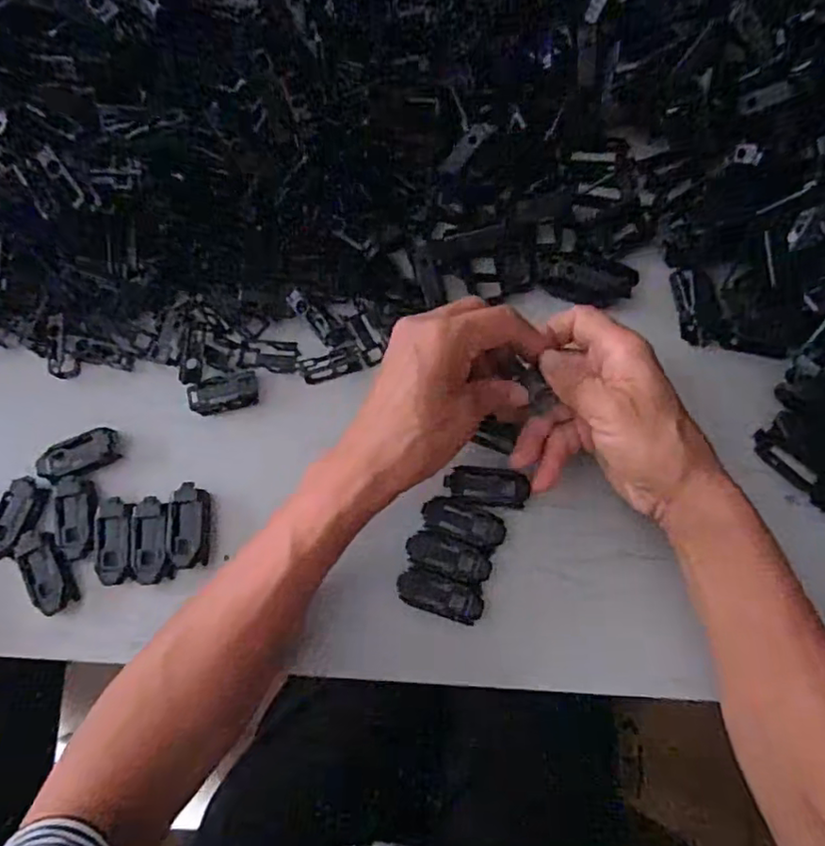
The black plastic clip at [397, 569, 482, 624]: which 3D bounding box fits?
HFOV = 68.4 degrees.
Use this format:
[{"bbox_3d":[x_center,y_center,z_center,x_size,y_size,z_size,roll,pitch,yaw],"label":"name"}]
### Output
[{"bbox_3d":[0.016,0.101,0.356,0.050,0.006,0.022,16,79,2],"label":"black plastic clip"}]

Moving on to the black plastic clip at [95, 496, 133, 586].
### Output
[{"bbox_3d":[-0.178,0.070,0.361,0.022,0.005,0.050,-4,79,-2],"label":"black plastic clip"}]

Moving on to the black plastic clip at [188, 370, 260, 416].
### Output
[{"bbox_3d":[-0.120,-0.019,0.387,0.043,0.006,0.023,-13,80,-4],"label":"black plastic clip"}]

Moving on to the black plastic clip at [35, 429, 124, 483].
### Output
[{"bbox_3d":[-0.207,0.020,0.375,0.048,0.007,0.023,-17,80,-5],"label":"black plastic clip"}]

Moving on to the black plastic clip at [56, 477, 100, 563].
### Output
[{"bbox_3d":[-0.202,0.057,0.366,0.024,0.007,0.049,-8,79,-3],"label":"black plastic clip"}]

